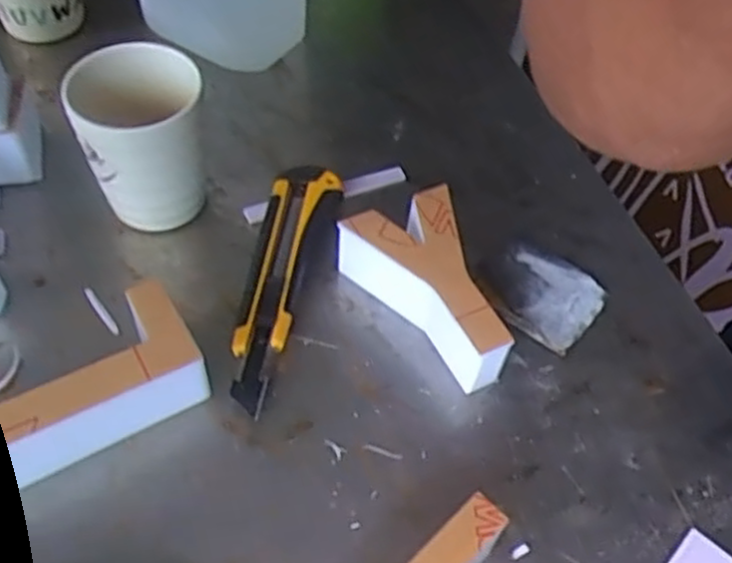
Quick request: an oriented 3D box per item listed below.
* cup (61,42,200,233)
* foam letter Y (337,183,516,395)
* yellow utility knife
[{"bbox_3d":[-0.131,-0.079,0.443,0.074,0.096,0.072,-11,55,-11],"label":"cup"},{"bbox_3d":[0.038,0.006,0.421,0.063,0.043,0.107,-23,58,-19],"label":"foam letter Y"},{"bbox_3d":[-0.047,-0.002,0.436,0.036,0.022,0.164,9,53,3],"label":"yellow utility knife"}]

